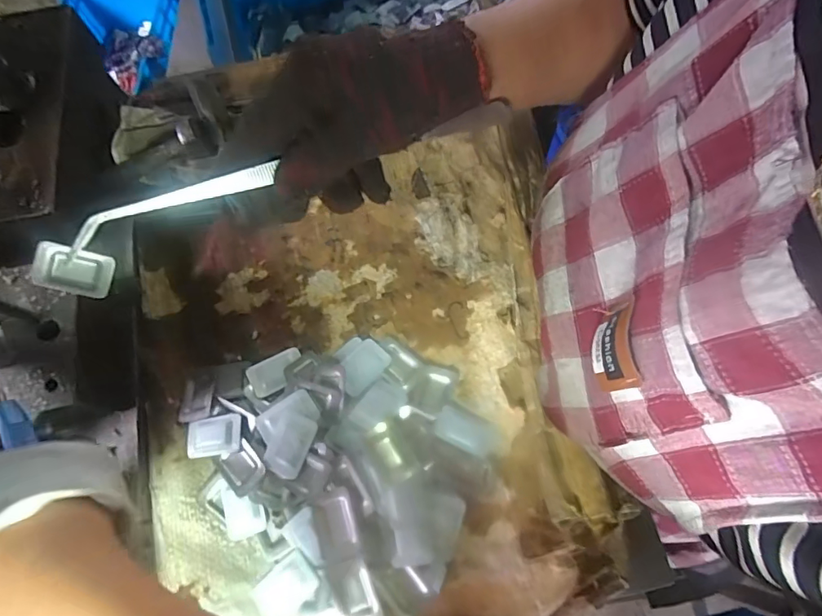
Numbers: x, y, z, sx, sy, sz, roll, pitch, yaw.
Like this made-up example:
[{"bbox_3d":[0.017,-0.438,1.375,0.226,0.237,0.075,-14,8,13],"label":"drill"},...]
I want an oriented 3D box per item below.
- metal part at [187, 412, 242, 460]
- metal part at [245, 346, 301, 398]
[{"bbox_3d":[-0.135,0.088,0.330,0.039,0.007,0.026,-9,70,-1],"label":"metal part"},{"bbox_3d":[-0.098,0.046,0.350,0.039,0.008,0.026,-28,72,-8],"label":"metal part"}]

